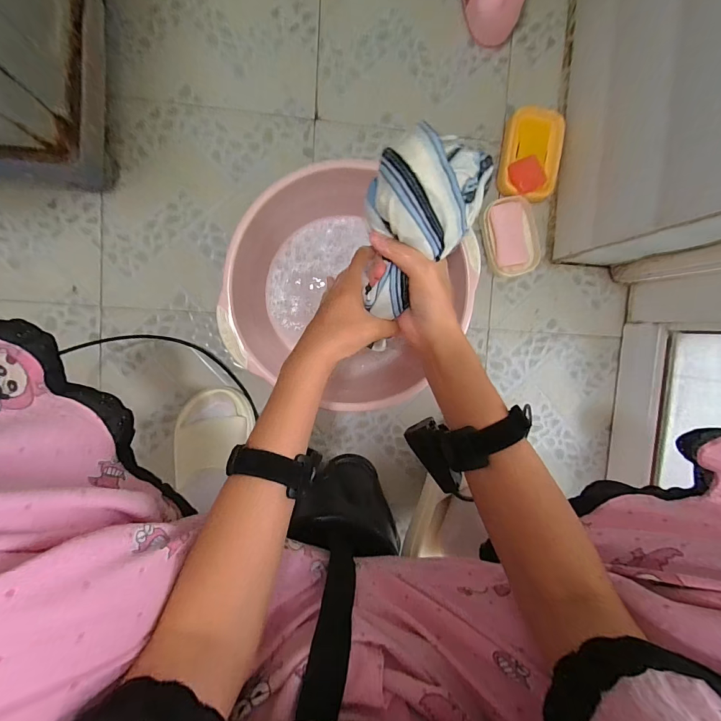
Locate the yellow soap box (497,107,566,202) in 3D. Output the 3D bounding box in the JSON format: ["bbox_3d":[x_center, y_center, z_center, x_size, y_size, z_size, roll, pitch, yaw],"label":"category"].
[{"bbox_3d":[0.266,-0.317,0.573,0.090,0.038,0.136,7,94,-6],"label":"yellow soap box"}]

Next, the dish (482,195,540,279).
[{"bbox_3d":[0.241,-0.194,0.585,0.082,0.029,0.115,-17,96,-3],"label":"dish"}]

